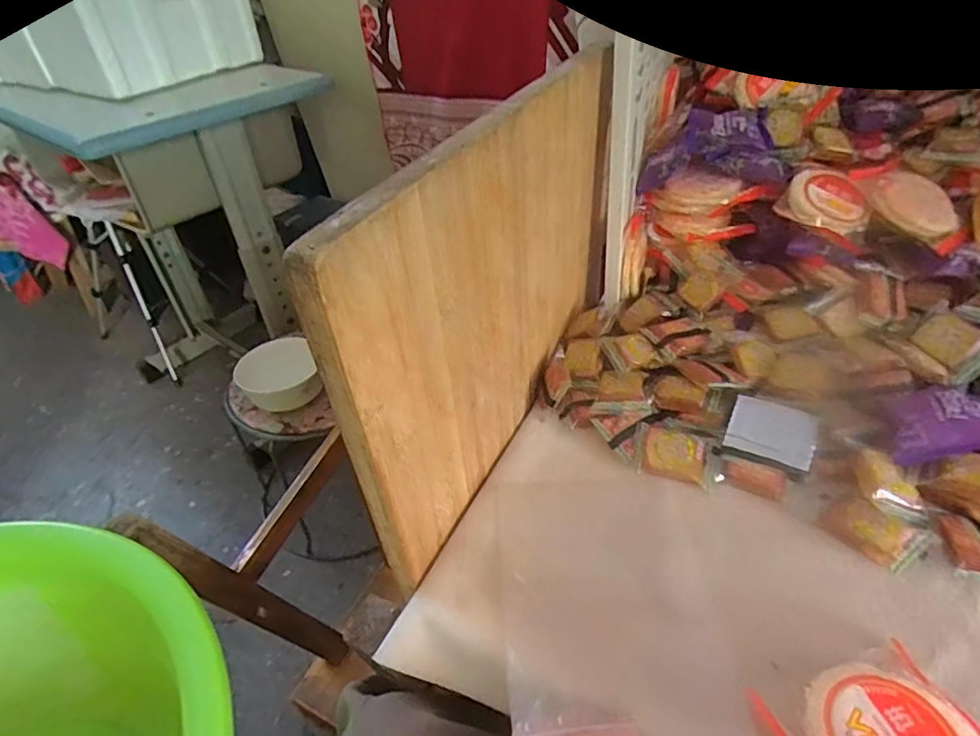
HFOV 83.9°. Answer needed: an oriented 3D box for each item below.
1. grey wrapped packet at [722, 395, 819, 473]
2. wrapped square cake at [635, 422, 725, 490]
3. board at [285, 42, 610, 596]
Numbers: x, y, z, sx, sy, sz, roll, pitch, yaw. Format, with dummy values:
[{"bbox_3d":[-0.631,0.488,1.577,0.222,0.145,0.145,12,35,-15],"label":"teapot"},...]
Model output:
[{"bbox_3d":[0.239,0.054,0.461,0.066,0.013,0.051,20,78,20],"label":"grey wrapped packet"},{"bbox_3d":[0.163,0.073,0.468,0.067,0.016,0.045,12,43,17],"label":"wrapped square cake"},{"bbox_3d":[0.018,-0.063,0.445,0.020,0.276,0.398,17,45,22],"label":"board"}]

